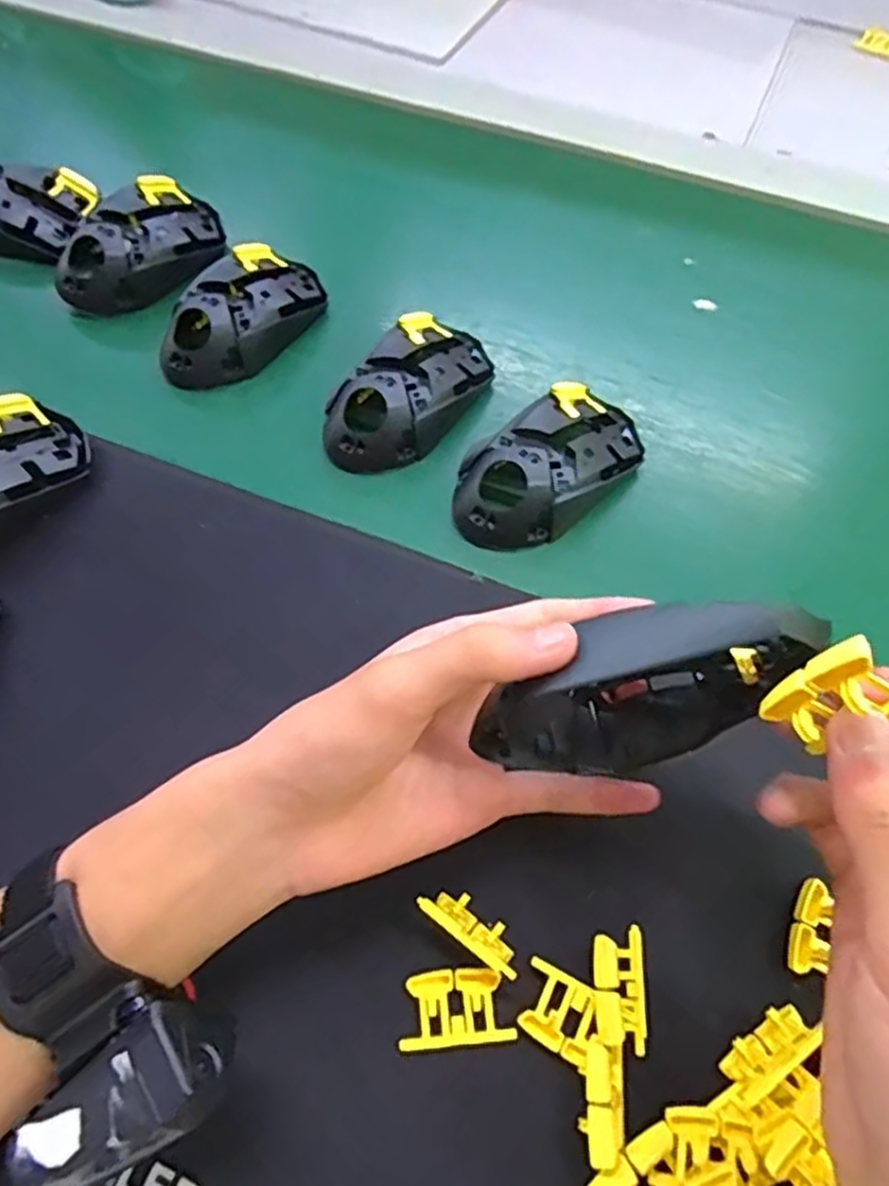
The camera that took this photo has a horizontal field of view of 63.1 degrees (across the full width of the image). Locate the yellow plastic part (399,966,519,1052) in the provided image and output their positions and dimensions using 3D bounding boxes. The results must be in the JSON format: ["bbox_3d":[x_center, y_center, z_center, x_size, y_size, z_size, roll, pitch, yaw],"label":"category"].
[{"bbox_3d":[0.004,0.161,0.280,0.042,0.004,0.026,-5,77,0],"label":"yellow plastic part"}]

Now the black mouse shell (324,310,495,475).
[{"bbox_3d":[-0.021,-0.119,0.426,0.068,0.039,0.116,31,66,15],"label":"black mouse shell"}]

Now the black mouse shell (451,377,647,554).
[{"bbox_3d":[0.058,-0.072,0.399,0.118,0.036,0.069,-33,67,-17],"label":"black mouse shell"}]

